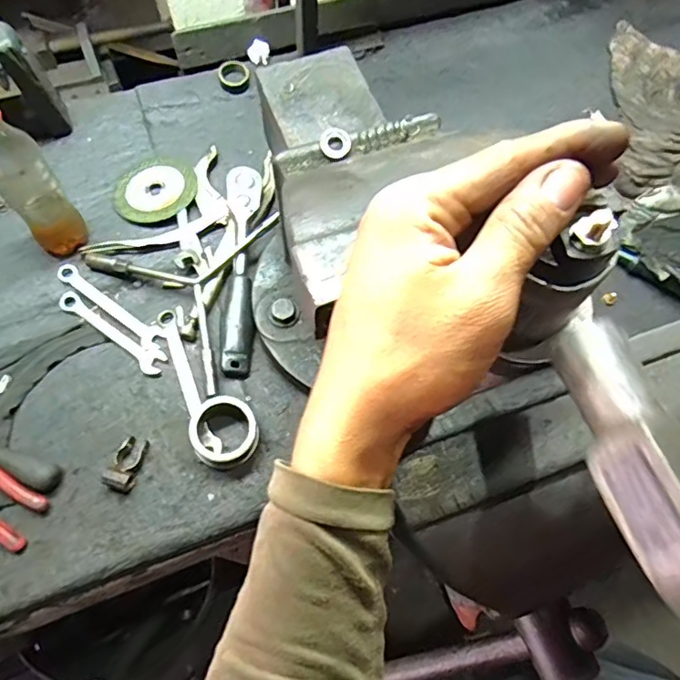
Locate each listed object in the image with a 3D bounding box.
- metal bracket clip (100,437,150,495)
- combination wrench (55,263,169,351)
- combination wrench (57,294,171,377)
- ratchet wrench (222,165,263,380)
[{"bbox_3d":[-0.204,0.118,0.507,0.026,0.019,0.051,14,67,4],"label":"metal bracket clip"},{"bbox_3d":[-0.248,-0.037,0.575,0.146,0.010,0.025,36,70,13],"label":"combination wrench"},{"bbox_3d":[-0.245,-0.008,0.565,0.145,0.006,0.027,31,69,11],"label":"combination wrench"},{"bbox_3d":[-0.107,-0.081,0.583,0.038,0.032,0.245,-2,67,-3],"label":"ratchet wrench"}]

